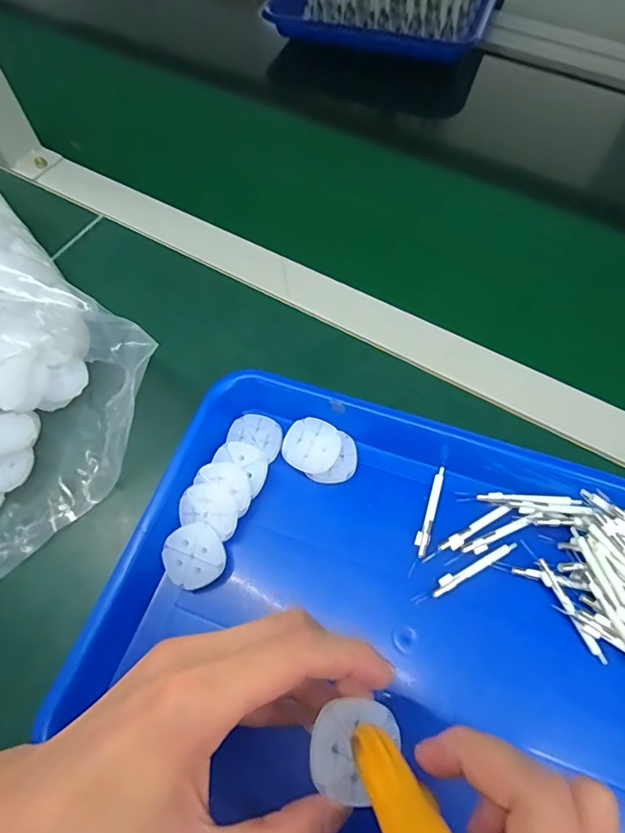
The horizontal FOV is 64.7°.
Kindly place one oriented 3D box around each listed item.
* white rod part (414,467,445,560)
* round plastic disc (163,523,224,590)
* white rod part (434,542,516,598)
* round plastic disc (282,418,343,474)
[{"bbox_3d":[0.073,0.057,0.304,0.007,0.004,0.059,17,66,12],"label":"white rod part"},{"bbox_3d":[-0.069,0.081,0.286,0.034,0.006,0.035,-1,78,4],"label":"round plastic disc"},{"bbox_3d":[0.094,0.088,0.289,0.058,0.004,0.008,-27,65,-10],"label":"white rod part"},{"bbox_3d":[0.000,0.018,0.314,0.034,0.004,0.035,3,68,-8],"label":"round plastic disc"}]

